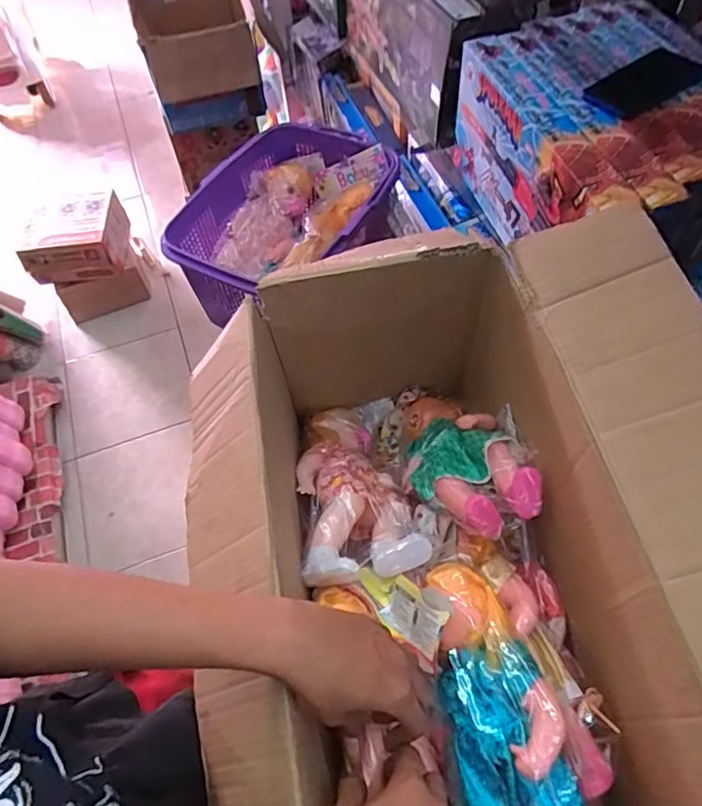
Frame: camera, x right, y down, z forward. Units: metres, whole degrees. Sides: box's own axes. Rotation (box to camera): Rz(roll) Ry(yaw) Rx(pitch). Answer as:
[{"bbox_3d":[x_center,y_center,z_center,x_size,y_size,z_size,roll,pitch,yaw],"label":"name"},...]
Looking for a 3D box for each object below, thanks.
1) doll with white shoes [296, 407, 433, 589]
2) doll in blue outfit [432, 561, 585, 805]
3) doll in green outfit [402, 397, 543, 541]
[{"bbox_3d":[0.001,0.113,0.710,0.137,0.084,0.295,-12,31,-4],"label":"doll with white shoes"},{"bbox_3d":[0.143,0.313,0.538,0.110,0.090,0.317,-11,59,-3],"label":"doll in blue outfit"},{"bbox_3d":[0.132,0.057,0.732,0.139,0.078,0.298,-16,24,-6],"label":"doll in green outfit"}]

